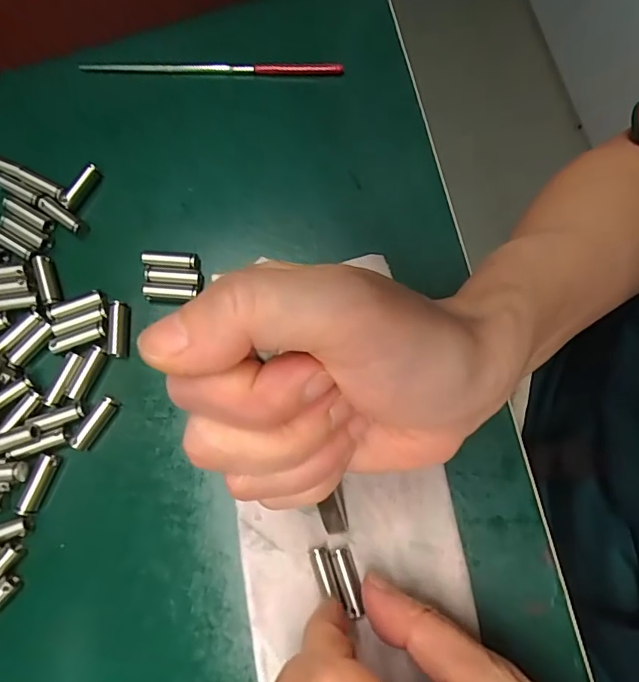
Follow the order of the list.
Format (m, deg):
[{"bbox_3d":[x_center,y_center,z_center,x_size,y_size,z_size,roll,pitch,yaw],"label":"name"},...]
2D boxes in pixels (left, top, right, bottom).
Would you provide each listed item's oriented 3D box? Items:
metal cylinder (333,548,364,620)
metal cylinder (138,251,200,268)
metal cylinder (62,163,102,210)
[{"bbox_3d":[0.011,0.093,0.186,0.007,0.005,0.024,-16,66,-5],"label":"metal cylinder"},{"bbox_3d":[-0.069,-0.038,0.225,0.026,0.007,0.007,6,74,2],"label":"metal cylinder"},{"bbox_3d":[-0.115,-0.075,0.233,0.006,0.008,0.024,32,77,8],"label":"metal cylinder"}]

